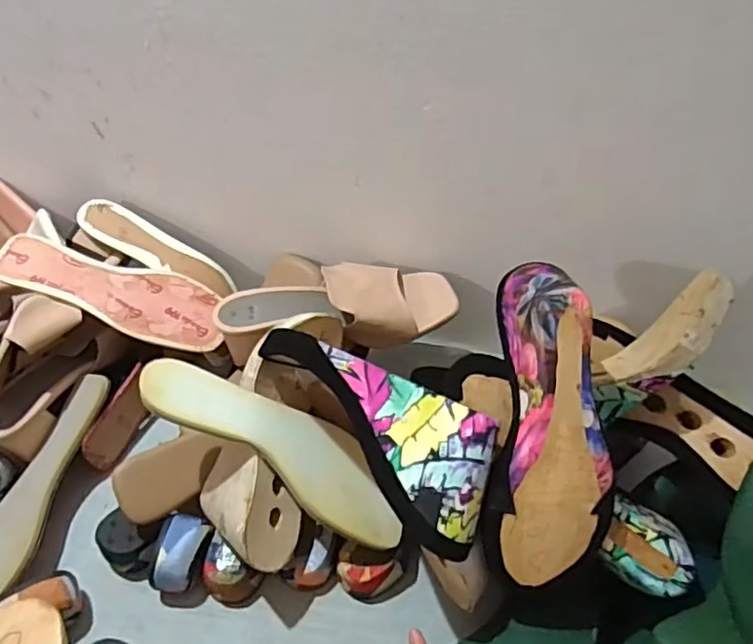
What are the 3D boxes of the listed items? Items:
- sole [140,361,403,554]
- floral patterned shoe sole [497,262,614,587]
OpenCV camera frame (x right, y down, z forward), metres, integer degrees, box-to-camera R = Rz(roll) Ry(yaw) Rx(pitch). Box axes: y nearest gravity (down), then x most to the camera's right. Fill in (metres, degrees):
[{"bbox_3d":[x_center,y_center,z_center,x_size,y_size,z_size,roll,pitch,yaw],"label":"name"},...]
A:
[{"bbox_3d":[-0.078,0.102,0.513,0.241,0.015,0.070,34,49,-6],"label":"sole"},{"bbox_3d":[0.119,0.068,0.434,0.072,0.067,0.222,-2,87,-1],"label":"floral patterned shoe sole"}]

